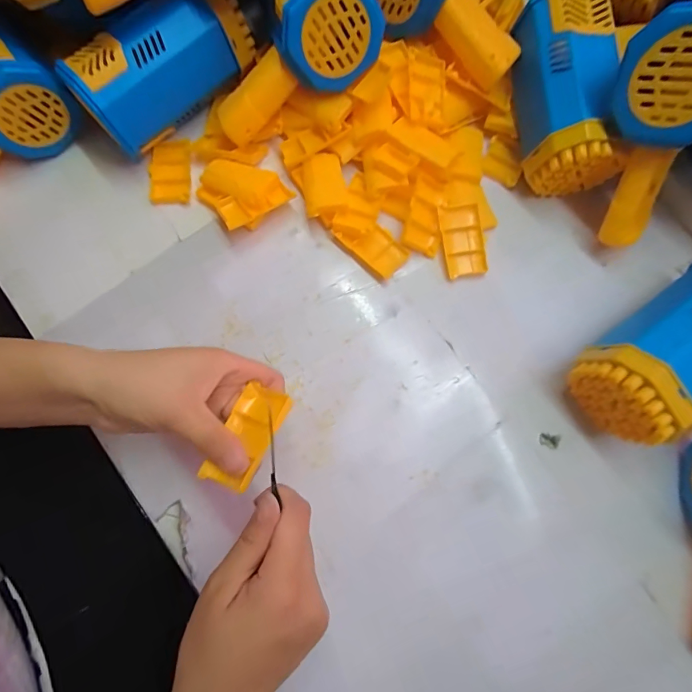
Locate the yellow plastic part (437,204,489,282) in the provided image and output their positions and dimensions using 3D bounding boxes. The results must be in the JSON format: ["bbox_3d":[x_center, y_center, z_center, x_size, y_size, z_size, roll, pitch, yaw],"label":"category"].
[{"bbox_3d":[0.103,-0.092,0.348,0.036,0.015,0.062,-8,76,-1],"label":"yellow plastic part"}]

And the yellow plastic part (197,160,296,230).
[{"bbox_3d":[-0.094,-0.139,0.355,0.063,0.025,0.071,-42,79,-9],"label":"yellow plastic part"}]

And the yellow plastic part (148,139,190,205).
[{"bbox_3d":[-0.161,-0.159,0.360,0.035,0.008,0.065,-5,76,-1],"label":"yellow plastic part"}]

